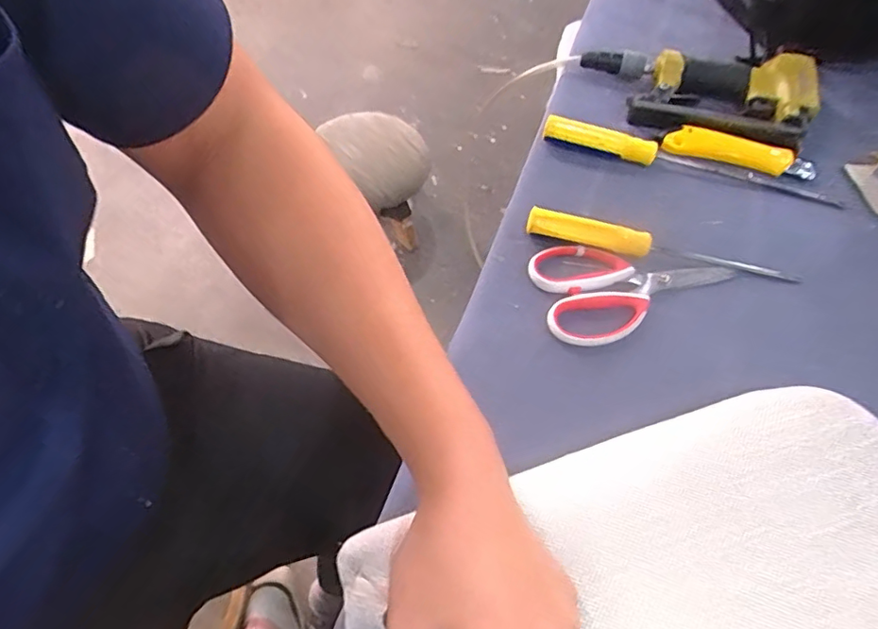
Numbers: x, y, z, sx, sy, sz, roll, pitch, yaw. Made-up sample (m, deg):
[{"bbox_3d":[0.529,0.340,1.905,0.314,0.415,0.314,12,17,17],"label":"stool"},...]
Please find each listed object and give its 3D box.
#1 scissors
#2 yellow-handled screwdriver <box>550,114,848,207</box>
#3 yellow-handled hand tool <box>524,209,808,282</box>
[{"bbox_3d":[0.174,-0.028,0.488,0.178,0.010,0.098,-9,61,-9],"label":"scissors"},{"bbox_3d":[0.251,-0.157,0.555,0.293,0.021,0.025,15,60,4],"label":"yellow-handled screwdriver"},{"bbox_3d":[0.200,-0.063,0.500,0.240,0.023,0.021,11,60,2],"label":"yellow-handled hand tool"}]

